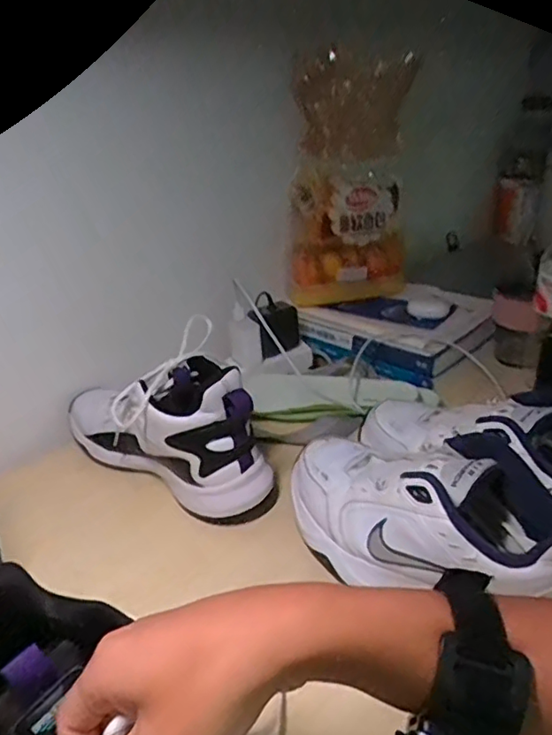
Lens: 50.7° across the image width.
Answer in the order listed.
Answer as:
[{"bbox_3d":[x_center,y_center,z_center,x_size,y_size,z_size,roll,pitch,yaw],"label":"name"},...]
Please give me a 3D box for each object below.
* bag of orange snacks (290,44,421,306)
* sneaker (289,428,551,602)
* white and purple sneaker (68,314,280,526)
[{"bbox_3d":[0.105,-0.268,0.838,0.167,0.323,0.096,-2,28,5],"label":"bag of orange snacks"},{"bbox_3d":[0.118,0.117,0.459,0.255,0.111,0.101,17,34,35],"label":"sneaker"},{"bbox_3d":[-0.114,0.049,0.600,0.257,0.144,0.116,21,37,39],"label":"white and purple sneaker"}]

